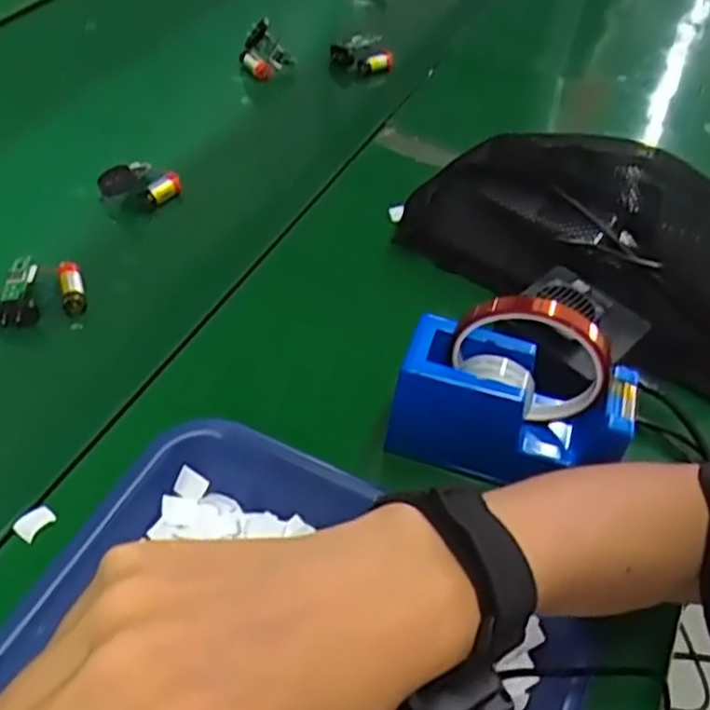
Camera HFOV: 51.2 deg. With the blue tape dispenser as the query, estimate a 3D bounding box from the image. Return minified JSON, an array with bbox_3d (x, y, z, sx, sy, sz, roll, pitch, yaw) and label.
[{"bbox_3d":[0.090,0.018,0.414,0.125,0.113,0.048,16,46,4],"label":"blue tape dispenser"}]

